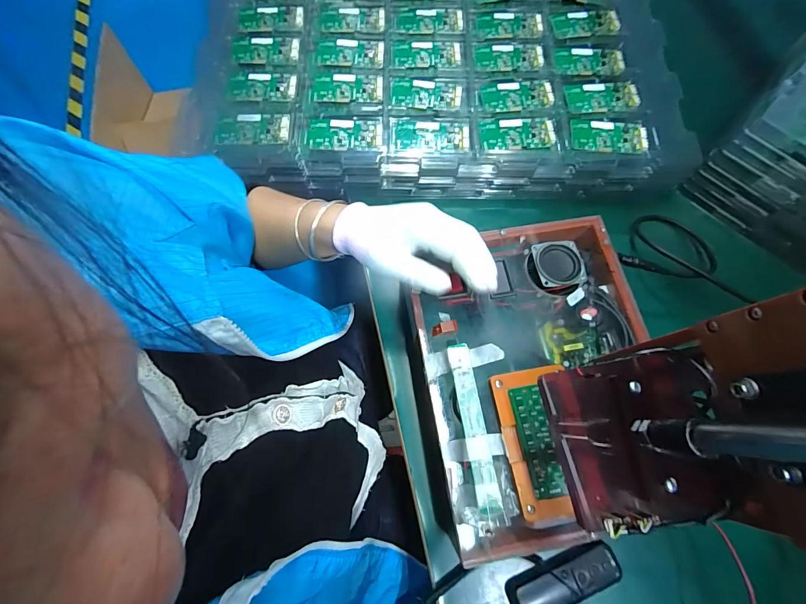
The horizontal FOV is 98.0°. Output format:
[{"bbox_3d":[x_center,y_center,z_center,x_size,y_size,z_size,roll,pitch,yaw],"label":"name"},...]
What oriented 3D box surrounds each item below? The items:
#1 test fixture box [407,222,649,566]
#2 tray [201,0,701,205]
[{"bbox_3d":[0.139,0.072,0.377,0.237,0.111,0.307,-10,72,-4],"label":"test fixture box"},{"bbox_3d":[0.048,-0.368,0.528,0.630,0.064,0.461,-1,74,-1],"label":"tray"}]

